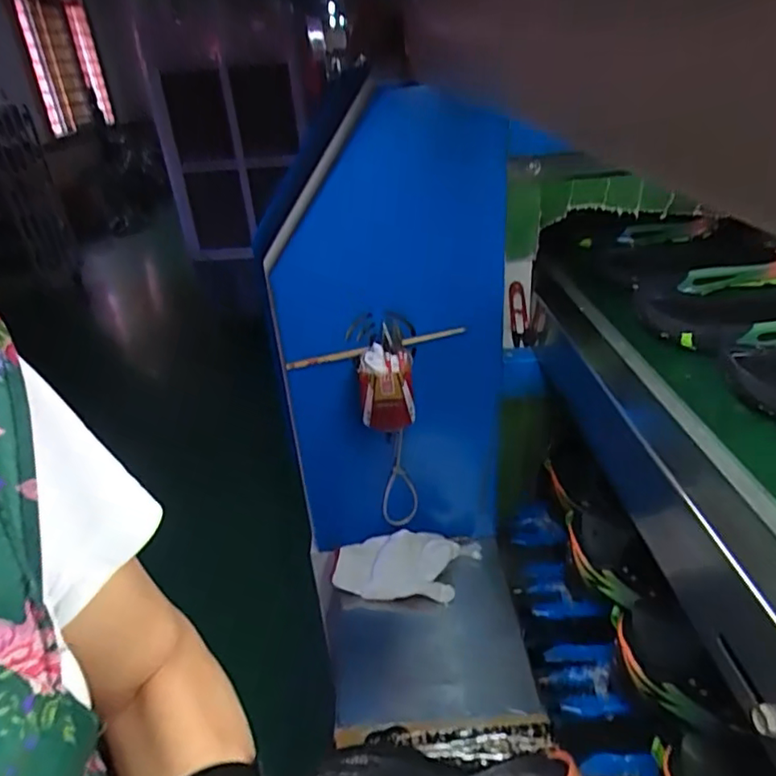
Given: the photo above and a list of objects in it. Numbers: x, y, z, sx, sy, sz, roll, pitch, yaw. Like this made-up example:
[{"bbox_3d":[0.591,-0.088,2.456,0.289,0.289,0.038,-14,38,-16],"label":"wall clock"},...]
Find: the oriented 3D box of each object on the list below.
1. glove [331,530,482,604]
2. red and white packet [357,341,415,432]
[{"bbox_3d":[0.029,0.255,0.831,0.207,0.048,0.094,-2,31,4],"label":"glove"},{"bbox_3d":[-0.001,0.002,0.716,0.064,0.092,0.048,-4,31,-1],"label":"red and white packet"}]

